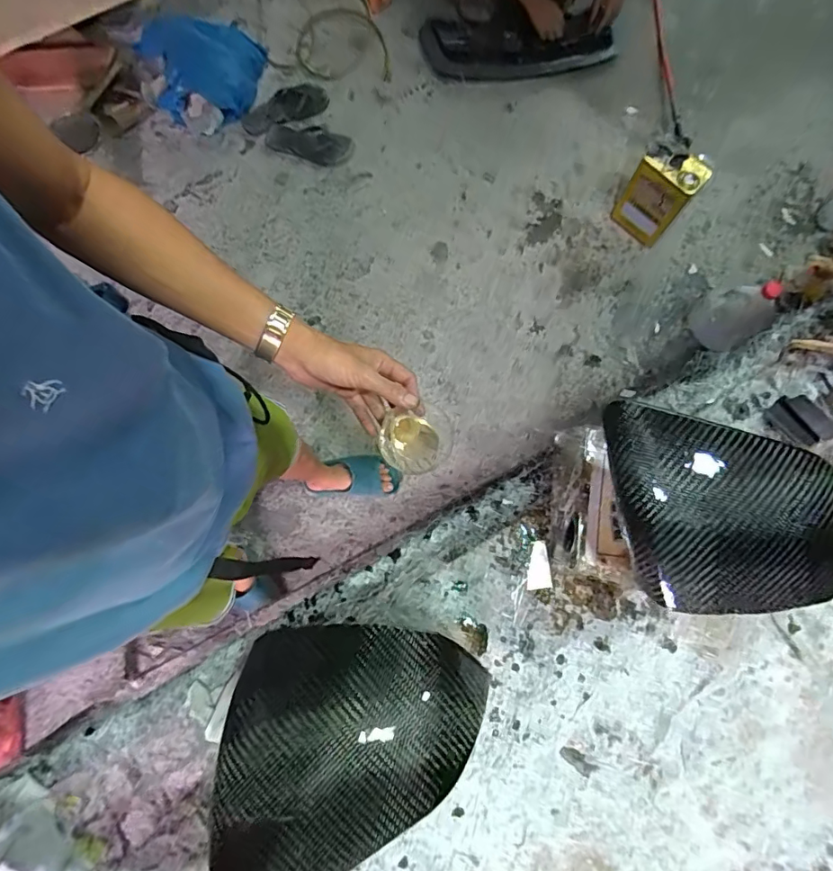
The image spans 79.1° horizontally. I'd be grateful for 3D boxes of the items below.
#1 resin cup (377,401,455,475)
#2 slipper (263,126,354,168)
[{"bbox_3d":[-0.003,0.005,0.558,0.075,0.050,0.063,-11,78,-1],"label":"resin cup"},{"bbox_3d":[-0.342,-0.932,1.608,0.286,0.040,0.115,19,79,5],"label":"slipper"}]

